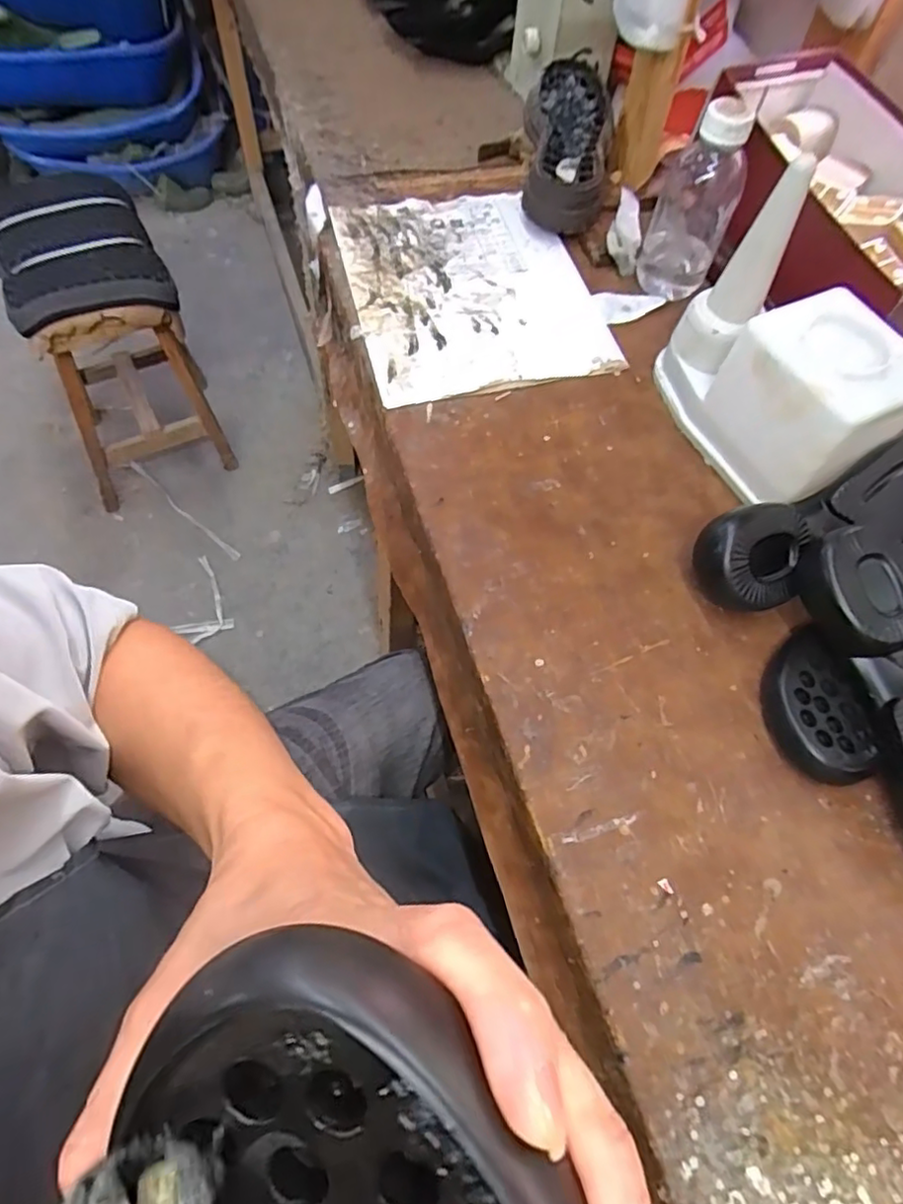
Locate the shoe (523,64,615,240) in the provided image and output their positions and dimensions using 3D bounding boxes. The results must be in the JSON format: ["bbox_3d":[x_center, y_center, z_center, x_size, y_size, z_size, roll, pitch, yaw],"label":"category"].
[{"bbox_3d":[0.130,-0.520,0.707,0.097,0.060,0.259,10,63,3],"label":"shoe"}]

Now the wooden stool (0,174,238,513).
[{"bbox_3d":[-0.653,-0.478,1.200,0.288,0.463,0.390,-24,66,-16],"label":"wooden stool"}]

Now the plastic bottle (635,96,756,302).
[{"bbox_3d":[0.228,-0.372,0.582,0.068,0.155,0.063,12,63,4],"label":"plastic bottle"}]

